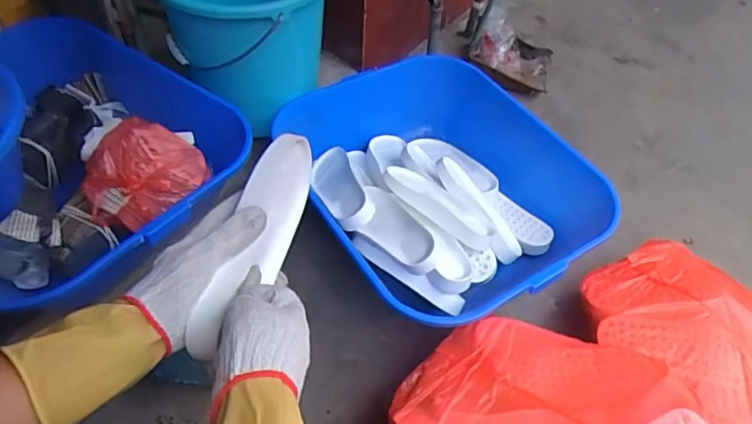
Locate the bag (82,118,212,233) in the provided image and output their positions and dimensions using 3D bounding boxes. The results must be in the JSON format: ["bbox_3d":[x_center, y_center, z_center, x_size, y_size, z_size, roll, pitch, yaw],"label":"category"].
[{"bbox_3d":[-0.381,-0.067,0.927,0.195,0.095,0.154,-23,56,-22],"label":"bag"}]

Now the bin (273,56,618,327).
[{"bbox_3d":[0.153,-0.057,1.153,0.545,0.177,0.596,-18,54,-19],"label":"bin"}]

